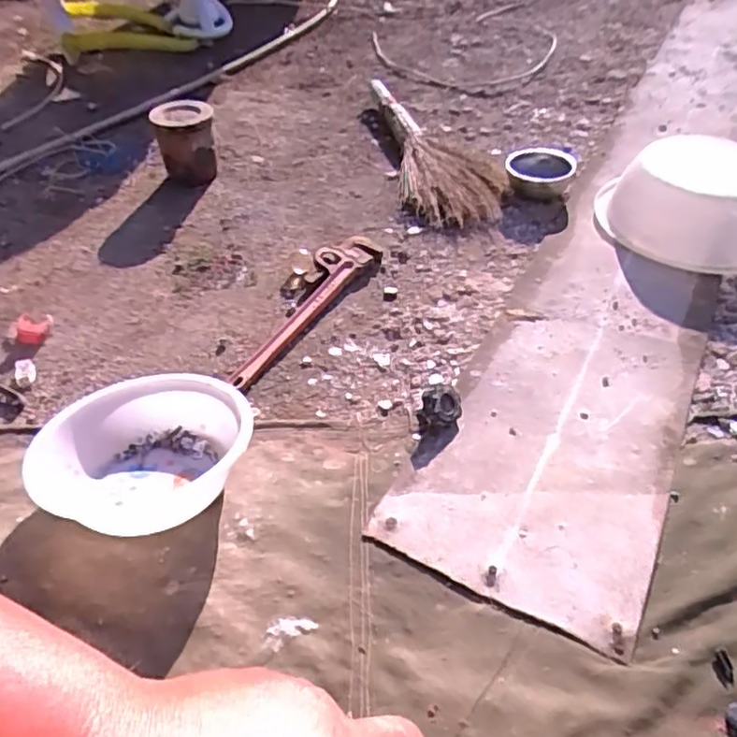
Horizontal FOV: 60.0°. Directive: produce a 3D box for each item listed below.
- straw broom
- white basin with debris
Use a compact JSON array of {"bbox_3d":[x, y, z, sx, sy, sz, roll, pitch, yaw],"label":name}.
[{"bbox_3d":[0.118,-0.458,1.317,0.202,0.051,0.513,-20,59,-15],"label":"straw broom"},{"bbox_3d":[-0.278,0.100,0.778,0.268,0.086,0.212,-10,45,-6],"label":"white basin with debris"}]

